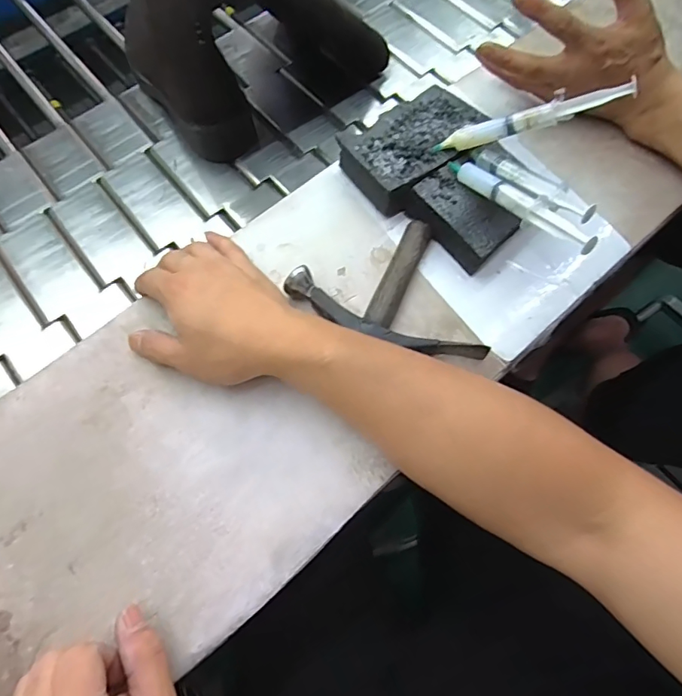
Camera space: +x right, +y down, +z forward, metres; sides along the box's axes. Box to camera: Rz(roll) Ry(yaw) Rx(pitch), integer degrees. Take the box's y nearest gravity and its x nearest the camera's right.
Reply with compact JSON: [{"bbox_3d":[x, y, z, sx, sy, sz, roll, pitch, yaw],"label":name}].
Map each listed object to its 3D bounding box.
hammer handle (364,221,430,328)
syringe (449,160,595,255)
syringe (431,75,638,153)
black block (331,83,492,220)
[{"bbox_3d":[0.050,-0.064,0.410,0.023,0.021,0.107,22,69,9],"label":"hammer handle"},{"bbox_3d":[0.140,-0.119,0.378,0.021,0.013,0.147,-32,54,-12],"label":"syringe"},{"bbox_3d":[0.148,-0.186,0.388,0.147,0.017,0.014,-4,64,32],"label":"syringe"},{"bbox_3d":[0.071,-0.191,0.449,0.130,0.034,0.079,-36,72,-14],"label":"black block"}]

